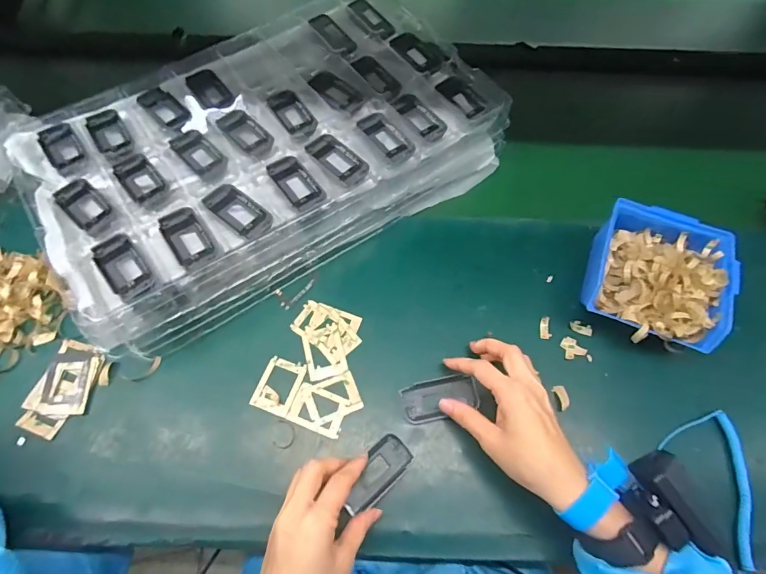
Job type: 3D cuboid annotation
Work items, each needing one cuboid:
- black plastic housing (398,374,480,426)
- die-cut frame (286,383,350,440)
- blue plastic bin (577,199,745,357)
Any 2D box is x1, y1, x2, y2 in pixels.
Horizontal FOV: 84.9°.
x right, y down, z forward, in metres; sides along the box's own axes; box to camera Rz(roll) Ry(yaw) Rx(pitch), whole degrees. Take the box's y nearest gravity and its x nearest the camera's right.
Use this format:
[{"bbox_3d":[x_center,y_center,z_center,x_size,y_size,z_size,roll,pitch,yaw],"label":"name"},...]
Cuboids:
[{"bbox_3d":[0.057,0.111,0.419,0.075,0.007,0.039,-15,65,-10],"label":"black plastic housing"},{"bbox_3d":[-0.063,0.122,0.414,0.054,0.004,0.039,20,65,8],"label":"die-cut frame"},{"bbox_3d":[0.286,-0.011,0.446,0.127,0.068,0.143,24,65,10],"label":"blue plastic bin"}]

